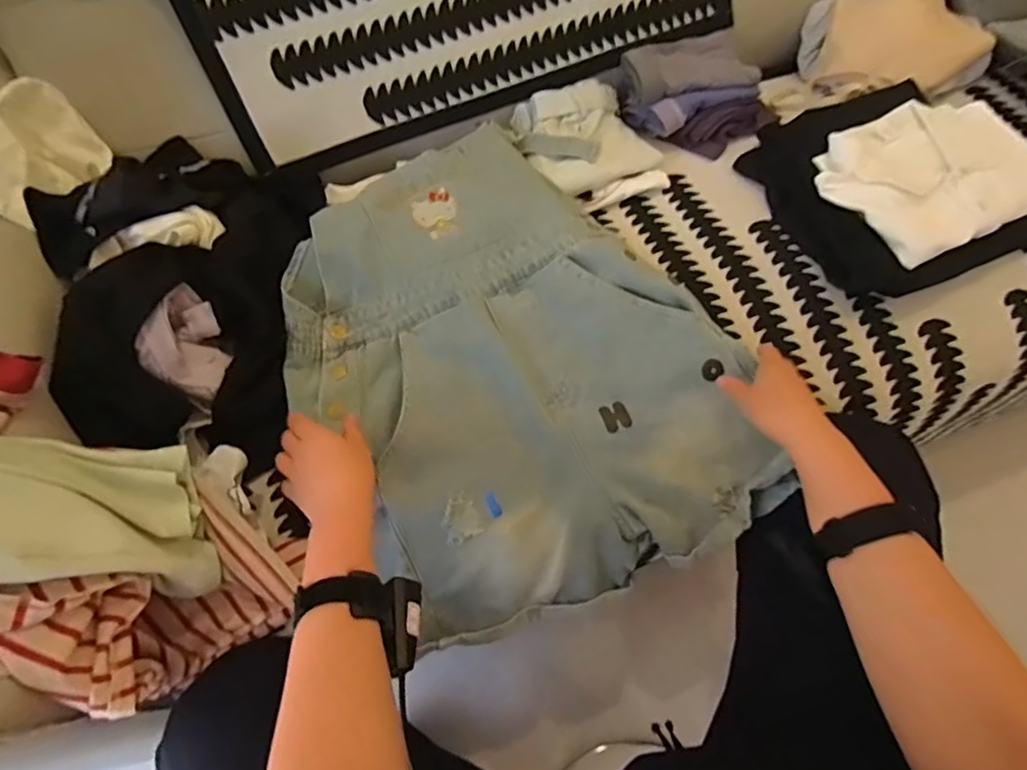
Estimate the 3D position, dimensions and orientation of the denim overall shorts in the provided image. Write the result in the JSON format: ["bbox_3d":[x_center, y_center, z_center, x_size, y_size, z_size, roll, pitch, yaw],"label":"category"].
[{"bbox_3d":[-0.006,-0.014,0.629,0.397,0.150,0.519,-31,67,-13],"label":"denim overall shorts"}]

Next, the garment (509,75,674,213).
[{"bbox_3d":[0.098,-0.317,0.743,0.148,0.044,0.187,-20,65,-8],"label":"garment"}]

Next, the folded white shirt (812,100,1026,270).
[{"bbox_3d":[0.497,-0.255,0.671,0.264,0.033,0.190,-23,65,-10],"label":"folded white shirt"}]

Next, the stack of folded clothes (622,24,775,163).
[{"bbox_3d":[0.249,-0.394,0.775,0.179,0.073,0.154,-12,64,-5],"label":"stack of folded clothes"}]

